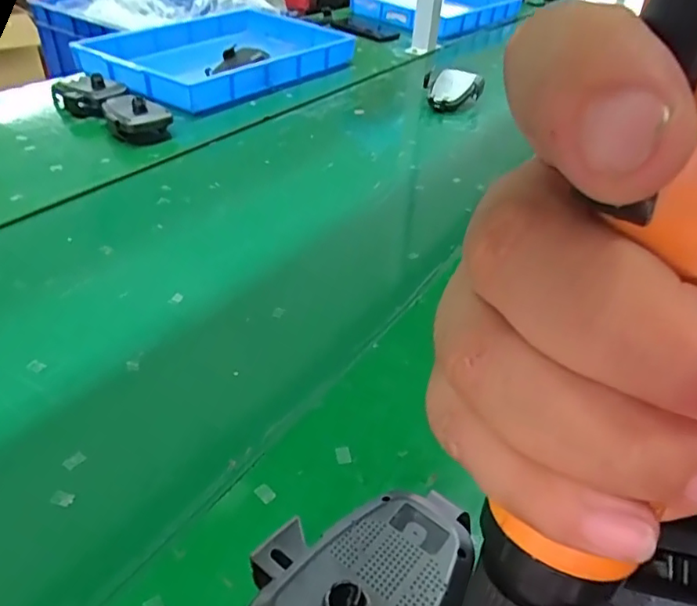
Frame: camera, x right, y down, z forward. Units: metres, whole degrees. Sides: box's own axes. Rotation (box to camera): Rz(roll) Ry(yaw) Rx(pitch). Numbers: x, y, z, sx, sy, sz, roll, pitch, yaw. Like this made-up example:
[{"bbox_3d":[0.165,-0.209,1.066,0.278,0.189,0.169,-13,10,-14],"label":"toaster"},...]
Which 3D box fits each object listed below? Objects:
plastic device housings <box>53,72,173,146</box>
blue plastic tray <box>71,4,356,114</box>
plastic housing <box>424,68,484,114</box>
[{"bbox_3d":[-0.325,-0.267,0.753,0.202,0.051,0.073,30,45,29],"label":"plastic device housings"},{"bbox_3d":[-0.218,-0.417,0.944,0.304,0.070,0.393,33,46,32],"label":"blue plastic tray"},{"bbox_3d":[0.164,-0.327,0.878,0.088,0.055,0.068,-6,47,-12],"label":"plastic housing"}]

